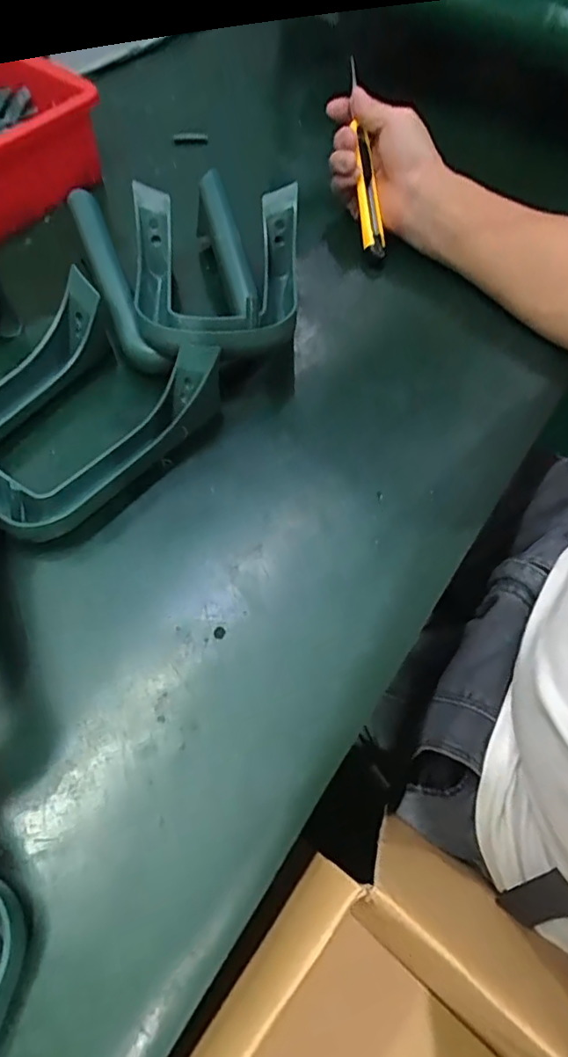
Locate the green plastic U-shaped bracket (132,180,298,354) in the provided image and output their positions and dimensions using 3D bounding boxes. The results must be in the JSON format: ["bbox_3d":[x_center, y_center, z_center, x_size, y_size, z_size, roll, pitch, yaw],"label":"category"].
[{"bbox_3d":[-0.053,-0.178,0.427,0.127,0.063,0.179,0,59,-2],"label":"green plastic U-shaped bracket"}]

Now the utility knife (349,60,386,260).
[{"bbox_3d":[0.071,-0.339,0.504,0.020,0.025,0.207,-4,79,-4],"label":"utility knife"}]

